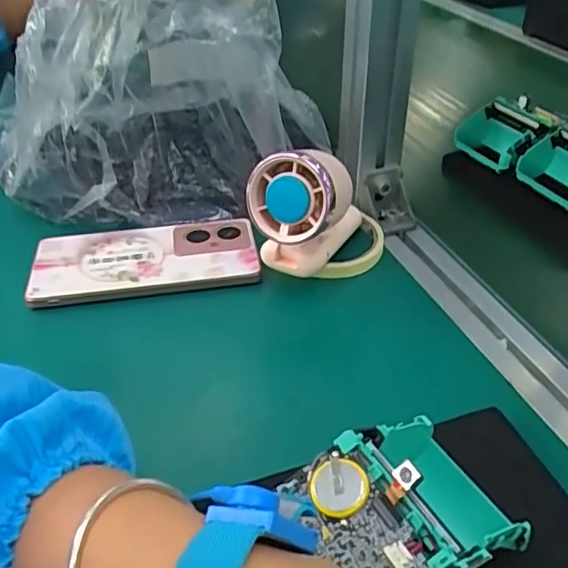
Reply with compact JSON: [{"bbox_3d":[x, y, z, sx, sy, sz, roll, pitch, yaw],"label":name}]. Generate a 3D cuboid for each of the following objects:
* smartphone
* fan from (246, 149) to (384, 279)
[{"bbox_3d":[-0.103,-0.018,0.450,0.162,0.014,0.075,-6,38,-8],"label":"smartphone"},{"bbox_3d":[0.034,-0.052,0.421,0.116,0.091,0.047,-28,46,-31],"label":"fan"}]

